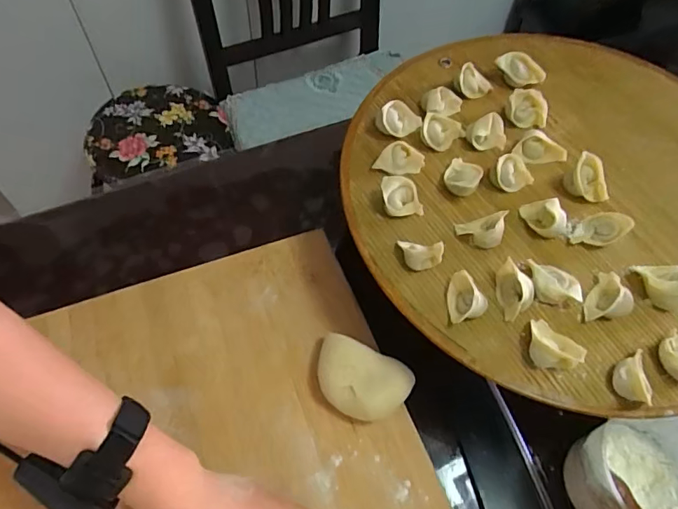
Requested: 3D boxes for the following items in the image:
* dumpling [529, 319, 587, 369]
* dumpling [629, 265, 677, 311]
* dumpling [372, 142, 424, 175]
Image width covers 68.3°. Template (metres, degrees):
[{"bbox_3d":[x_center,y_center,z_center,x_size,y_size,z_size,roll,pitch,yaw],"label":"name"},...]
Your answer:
[{"bbox_3d":[0.172,0.074,0.407,0.031,0.021,0.045,-22,63,-15],"label":"dumpling"},{"bbox_3d":[0.289,0.023,0.441,0.030,0.029,0.048,-23,64,-15],"label":"dumpling"},{"bbox_3d":[0.061,-0.097,0.503,0.048,0.019,0.026,5,60,0],"label":"dumpling"}]

